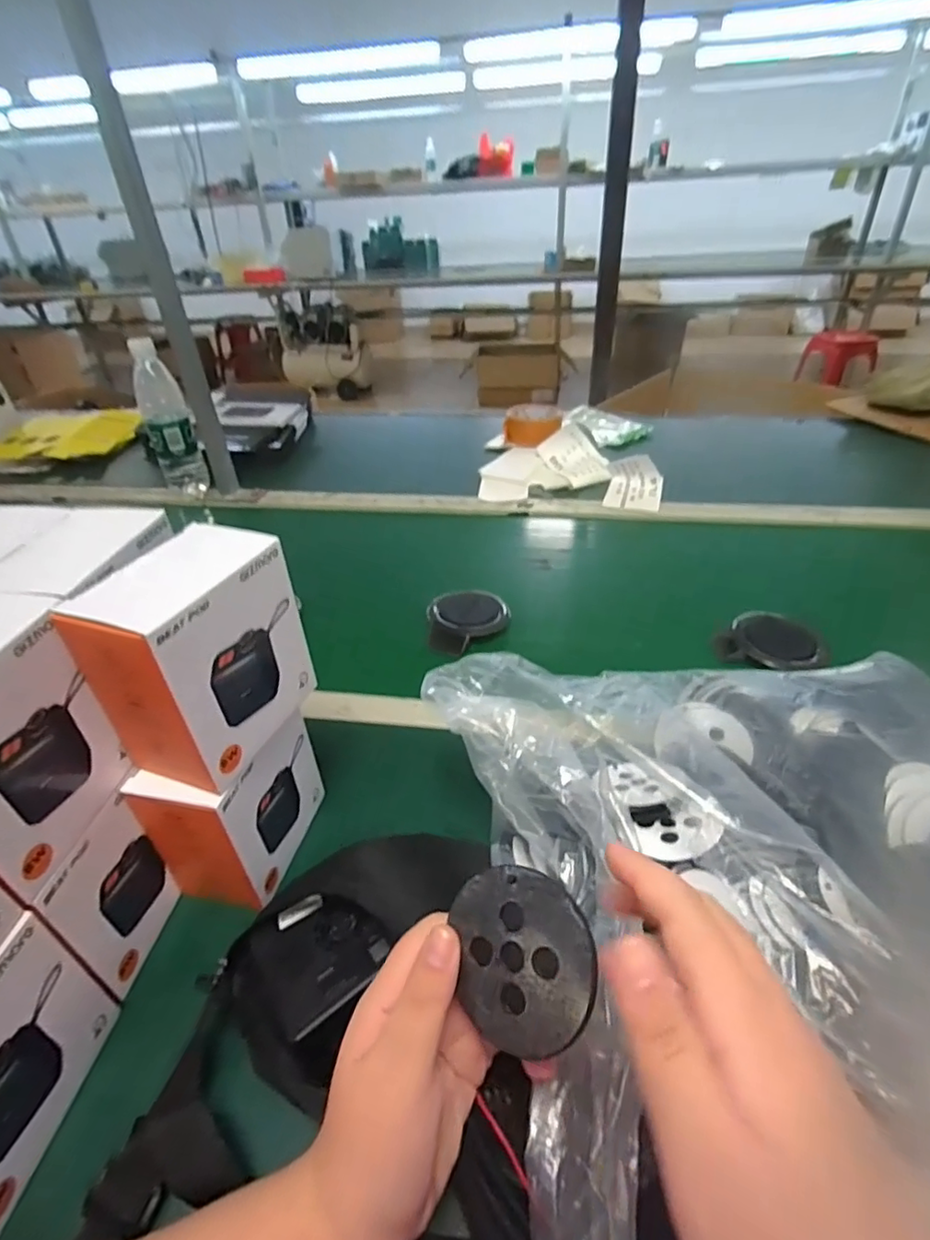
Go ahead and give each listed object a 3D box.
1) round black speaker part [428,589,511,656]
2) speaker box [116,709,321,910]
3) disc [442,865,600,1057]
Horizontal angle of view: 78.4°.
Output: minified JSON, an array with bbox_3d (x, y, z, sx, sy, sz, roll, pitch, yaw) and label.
[{"bbox_3d":[0.005,0.001,0.615,0.086,0.035,0.072,-1,36,3],"label":"round black speaker part"},{"bbox_3d":[-0.153,0.120,0.385,0.064,0.115,0.106,7,37,13],"label":"speaker box"},{"bbox_3d":[0.021,0.126,0.213,0.055,0.004,0.060,-17,68,27],"label":"disc"}]

